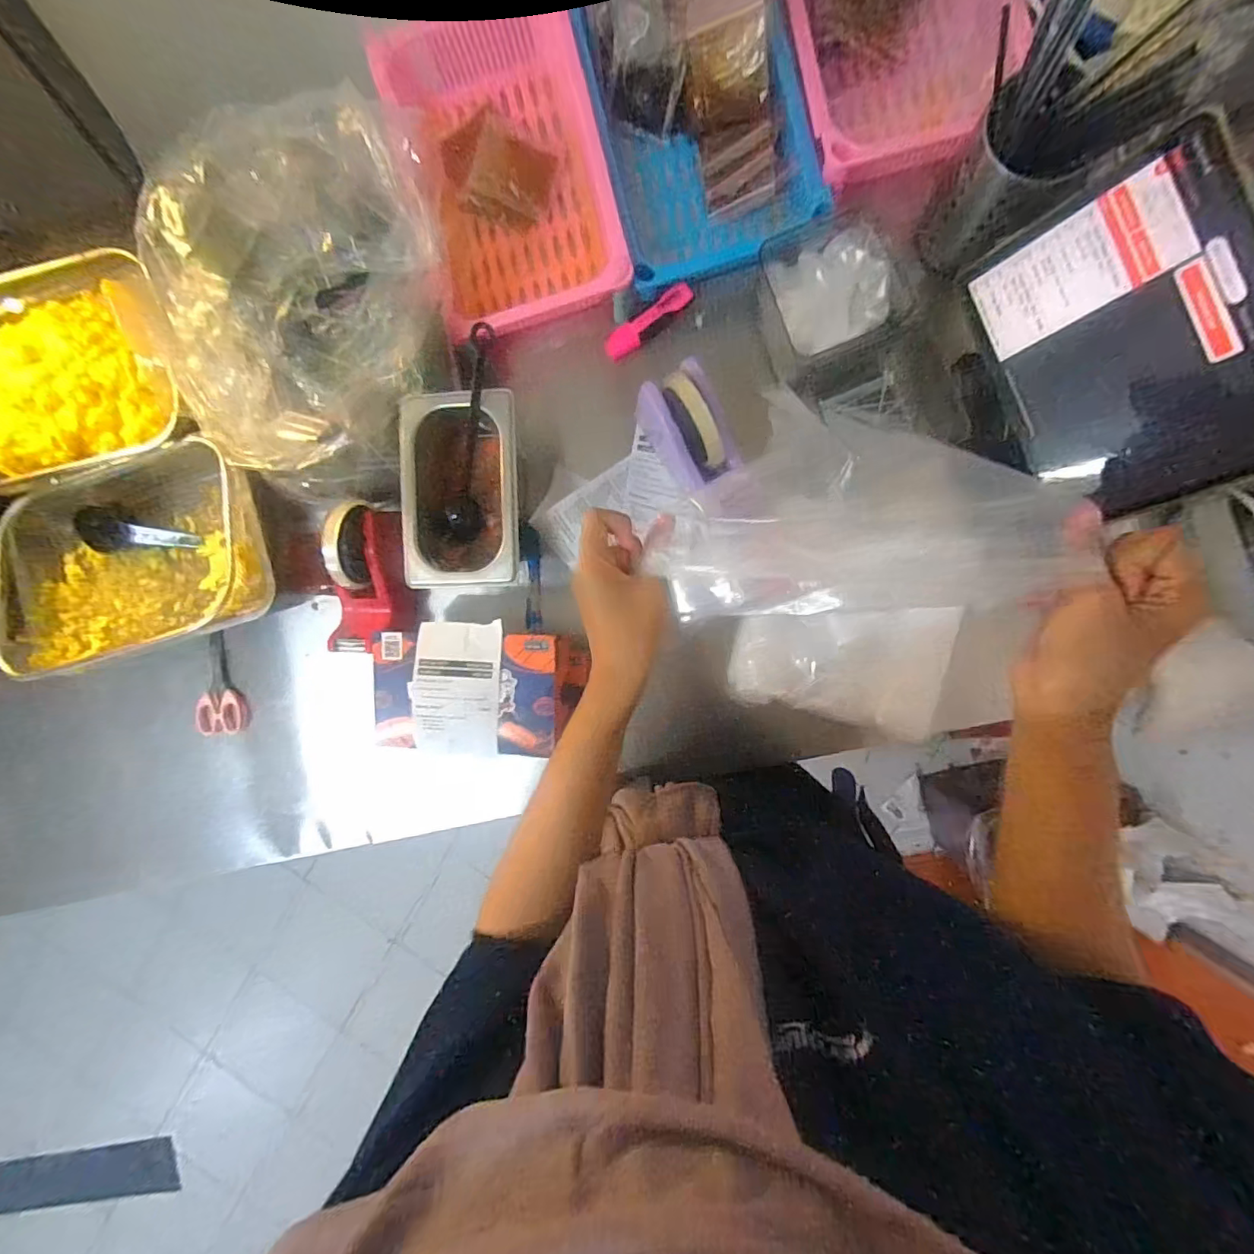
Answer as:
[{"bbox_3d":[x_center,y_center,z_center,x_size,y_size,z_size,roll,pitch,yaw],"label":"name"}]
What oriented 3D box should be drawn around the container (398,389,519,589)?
[{"bbox_3d":[-0.153,-0.125,0.529,0.110,0.083,0.175,-1,91,5],"label":"container"}]

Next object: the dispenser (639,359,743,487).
[{"bbox_3d":[0.058,-0.184,0.511,0.060,0.091,0.120,-26,89,5],"label":"dispenser"}]

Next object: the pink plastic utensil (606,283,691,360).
[{"bbox_3d":[0.023,-0.316,0.557,0.101,0.026,0.021,-32,89,5],"label":"pink plastic utensil"}]

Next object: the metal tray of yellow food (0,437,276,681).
[{"bbox_3d":[-0.531,-0.076,0.581,0.292,0.078,0.201,-12,90,5],"label":"metal tray of yellow food"}]

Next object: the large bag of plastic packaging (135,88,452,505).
[{"bbox_3d":[-0.290,-0.267,0.475,0.220,0.122,0.274,15,93,5],"label":"large bag of plastic packaging"}]

